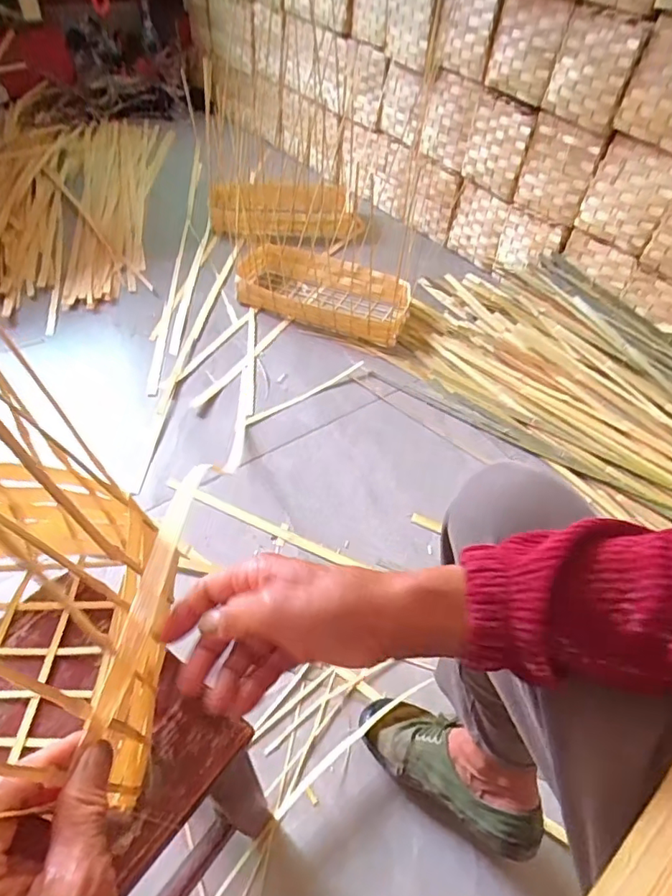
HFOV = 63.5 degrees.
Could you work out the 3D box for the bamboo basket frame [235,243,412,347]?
[{"bbox_3d":[-0.036,-0.396,1.361,0.439,0.079,0.215,17,49,11],"label":"bamboo basket frame"}]

